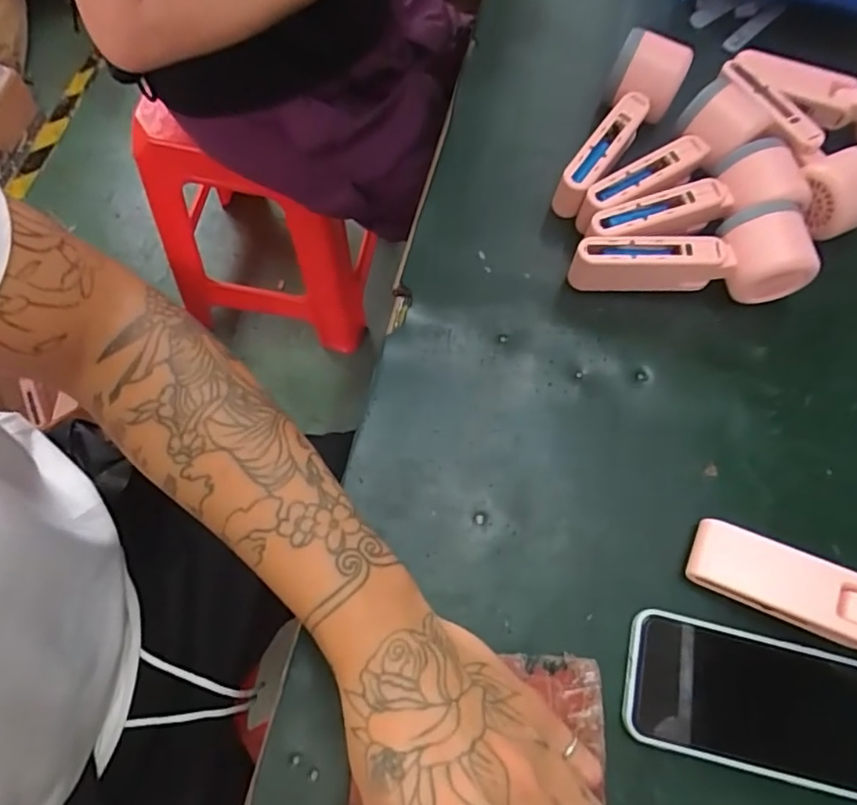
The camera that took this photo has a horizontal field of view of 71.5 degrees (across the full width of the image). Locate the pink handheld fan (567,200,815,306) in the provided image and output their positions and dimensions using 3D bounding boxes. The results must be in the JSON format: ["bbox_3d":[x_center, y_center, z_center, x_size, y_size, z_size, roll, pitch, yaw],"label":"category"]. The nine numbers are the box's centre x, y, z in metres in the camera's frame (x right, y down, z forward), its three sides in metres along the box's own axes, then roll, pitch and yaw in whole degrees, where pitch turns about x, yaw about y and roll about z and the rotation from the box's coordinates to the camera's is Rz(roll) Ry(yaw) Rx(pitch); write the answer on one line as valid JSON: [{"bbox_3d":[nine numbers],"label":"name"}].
[{"bbox_3d":[0.187,-0.107,0.429,0.161,0.062,0.047,2,69,-1],"label":"pink handheld fan"}]

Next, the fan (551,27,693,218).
[{"bbox_3d":[0.142,-0.212,0.458,0.052,0.045,0.147,31,85,10],"label":"fan"}]

